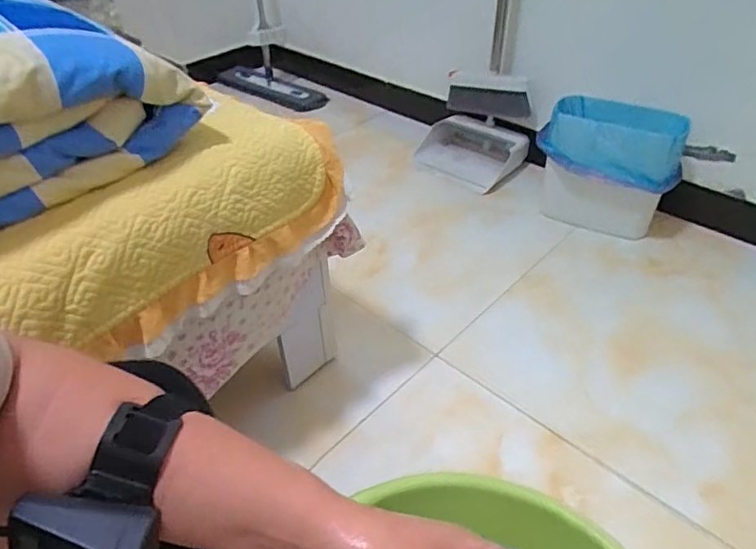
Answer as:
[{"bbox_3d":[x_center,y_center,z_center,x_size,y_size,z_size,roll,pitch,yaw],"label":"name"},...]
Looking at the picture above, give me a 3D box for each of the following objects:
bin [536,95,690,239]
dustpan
[{"bbox_3d":[0.526,-0.252,1.290,0.308,0.269,0.162,16,44,20],"label":"bin"},{"bbox_3d":[0.261,-0.358,1.590,0.305,0.098,0.217,27,49,29],"label":"dustpan"}]

